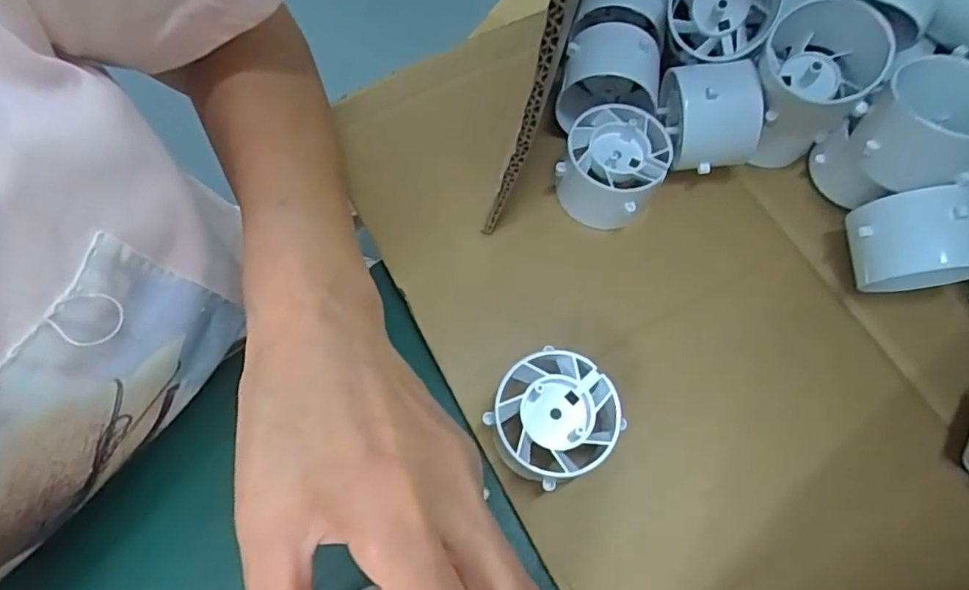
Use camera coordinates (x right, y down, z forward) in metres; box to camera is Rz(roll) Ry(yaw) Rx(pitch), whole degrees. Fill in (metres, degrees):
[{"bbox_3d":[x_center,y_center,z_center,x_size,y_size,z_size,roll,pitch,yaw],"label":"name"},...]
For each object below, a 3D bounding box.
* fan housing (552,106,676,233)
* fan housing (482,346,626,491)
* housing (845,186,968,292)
[{"bbox_3d":[0.061,-0.061,0.282,0.045,0.037,0.047,0,65,1],"label":"fan housing"},{"bbox_3d":[0.027,0.052,0.241,0.046,0.038,0.049,0,65,1],"label":"fan housing"},{"bbox_3d":[0.186,-0.020,0.259,0.046,0.055,0.036,3,70,0],"label":"housing"}]

